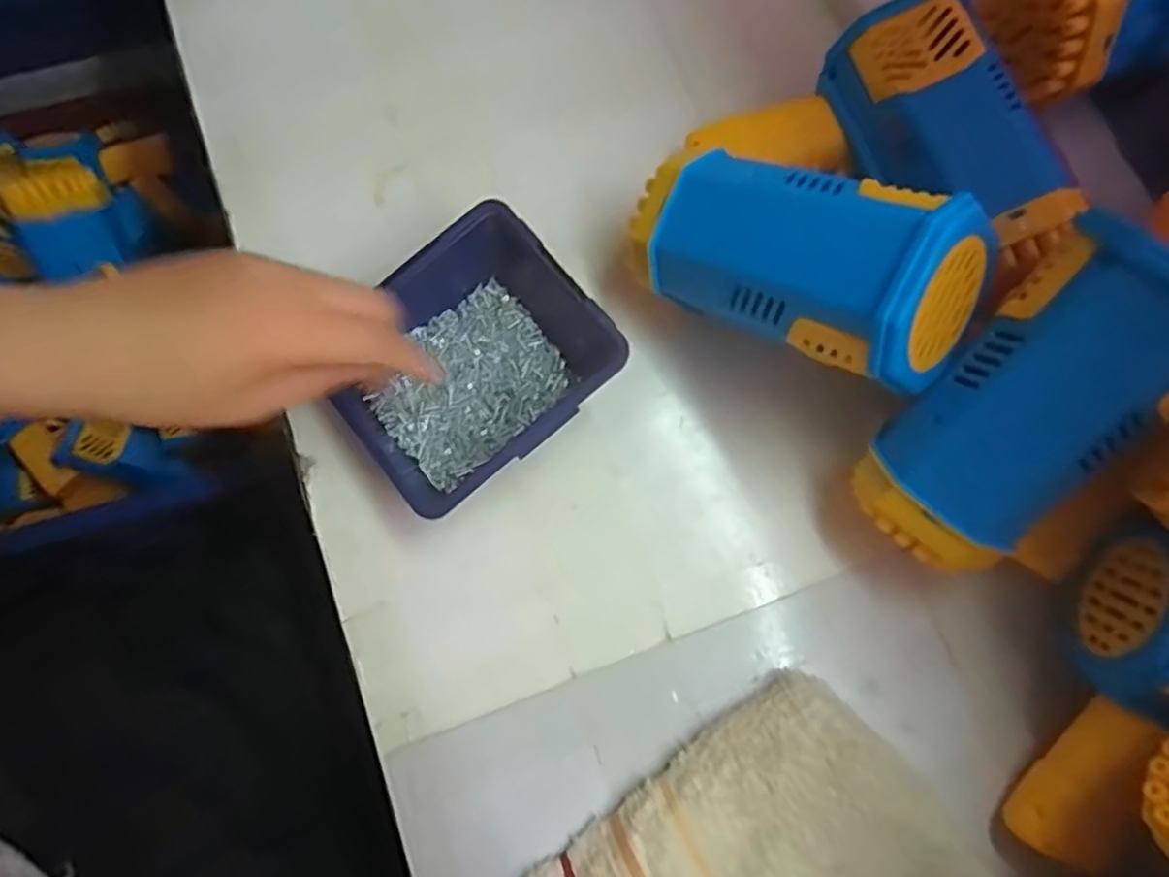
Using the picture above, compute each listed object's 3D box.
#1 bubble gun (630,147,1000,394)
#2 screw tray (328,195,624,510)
[{"bbox_3d":[0.088,-0.079,0.313,0.155,0.085,0.068,30,76,33],"label":"bubble gun"},{"bbox_3d":[-0.054,-0.038,0.352,0.137,0.056,0.112,-37,79,-9],"label":"screw tray"}]

